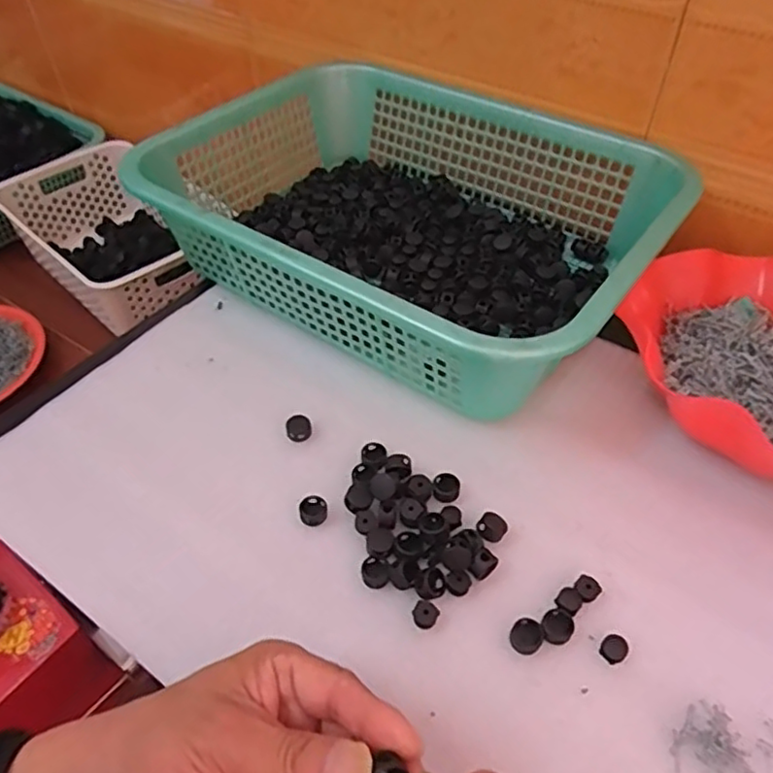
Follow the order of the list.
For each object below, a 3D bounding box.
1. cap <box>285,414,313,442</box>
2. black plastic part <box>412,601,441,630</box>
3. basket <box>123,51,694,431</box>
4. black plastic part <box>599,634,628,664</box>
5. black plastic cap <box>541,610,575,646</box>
[{"bbox_3d":[-0.060,0.029,0.439,0.017,0.011,0.016,-1,49,1],"label":"cap"},{"bbox_3d":[0.021,0.126,0.352,0.013,0.009,0.013,-1,49,1],"label":"black plastic part"},{"bbox_3d":[0.019,-0.151,0.517,0.377,0.096,0.287,28,55,24],"label":"basket"},{"bbox_3d":[0.122,0.141,0.340,0.014,0.006,0.013,-2,52,2],"label":"black plastic part"},{"bbox_3d":[0.093,0.132,0.348,0.017,0.007,0.017,-1,49,1],"label":"black plastic cap"}]

